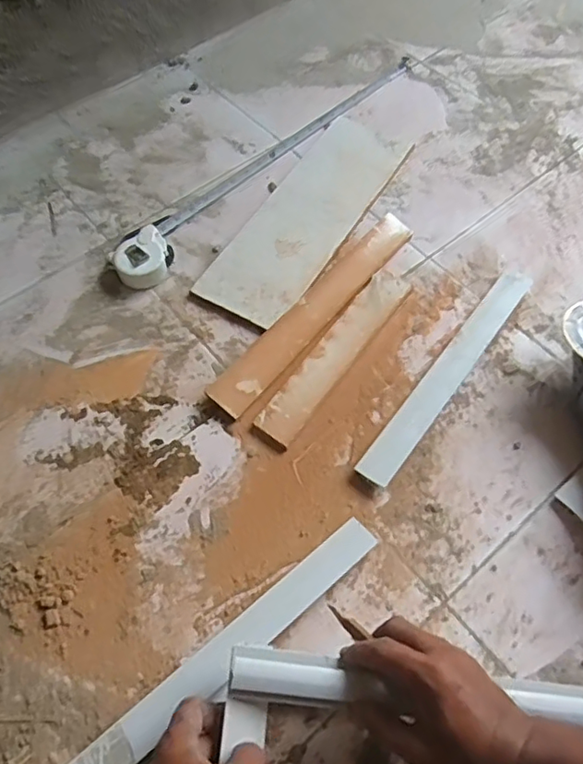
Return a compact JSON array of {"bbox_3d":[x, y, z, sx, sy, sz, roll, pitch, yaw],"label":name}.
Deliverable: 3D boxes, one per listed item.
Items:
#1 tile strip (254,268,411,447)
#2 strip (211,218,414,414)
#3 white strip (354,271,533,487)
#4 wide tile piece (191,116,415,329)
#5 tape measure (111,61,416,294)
[{"bbox_3d":[0.055,-0.037,0.679,0.048,0.010,0.267,33,67,17],"label":"tile strip"},{"bbox_3d":[0.030,-0.090,0.701,0.052,0.016,0.341,35,68,18],"label":"strip"},{"bbox_3d":[0.184,-0.016,0.668,0.040,0.013,0.336,35,68,18],"label":"white strip"},{"bbox_3d":[0.022,-0.231,0.783,0.136,0.011,0.383,27,66,15],"label":"wide tile piece"},{"bbox_3d":[-0.020,-0.333,0.830,0.062,0.034,0.598,37,68,19],"label":"tape measure"}]

